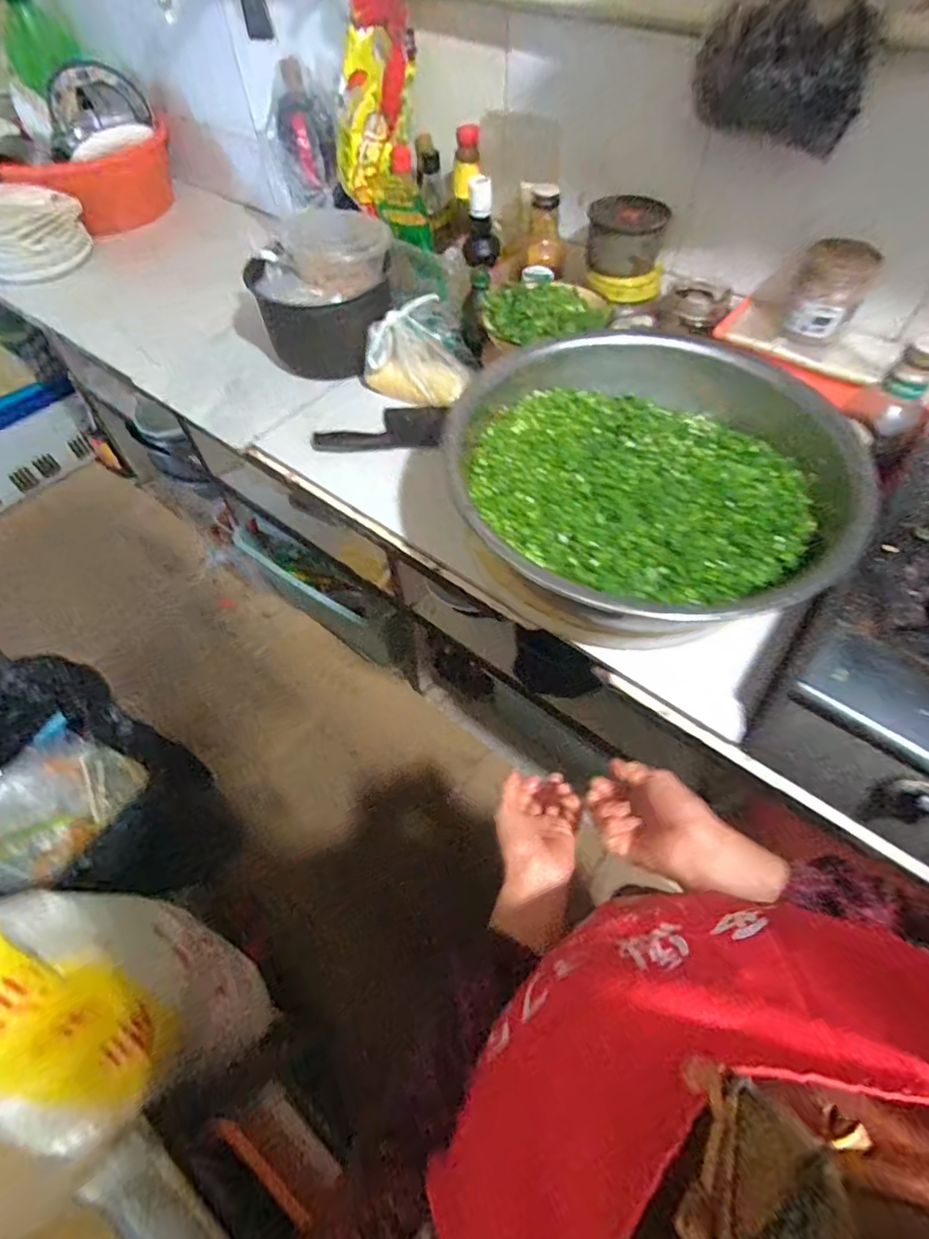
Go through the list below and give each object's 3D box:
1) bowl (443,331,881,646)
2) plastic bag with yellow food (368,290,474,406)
[{"bbox_3d":[0.214,-0.154,0.667,0.441,0.174,0.415,0,58,0],"label":"bowl"},{"bbox_3d":[-0.078,-0.413,0.845,0.164,0.108,0.108,-5,58,-4],"label":"plastic bag with yellow food"}]

